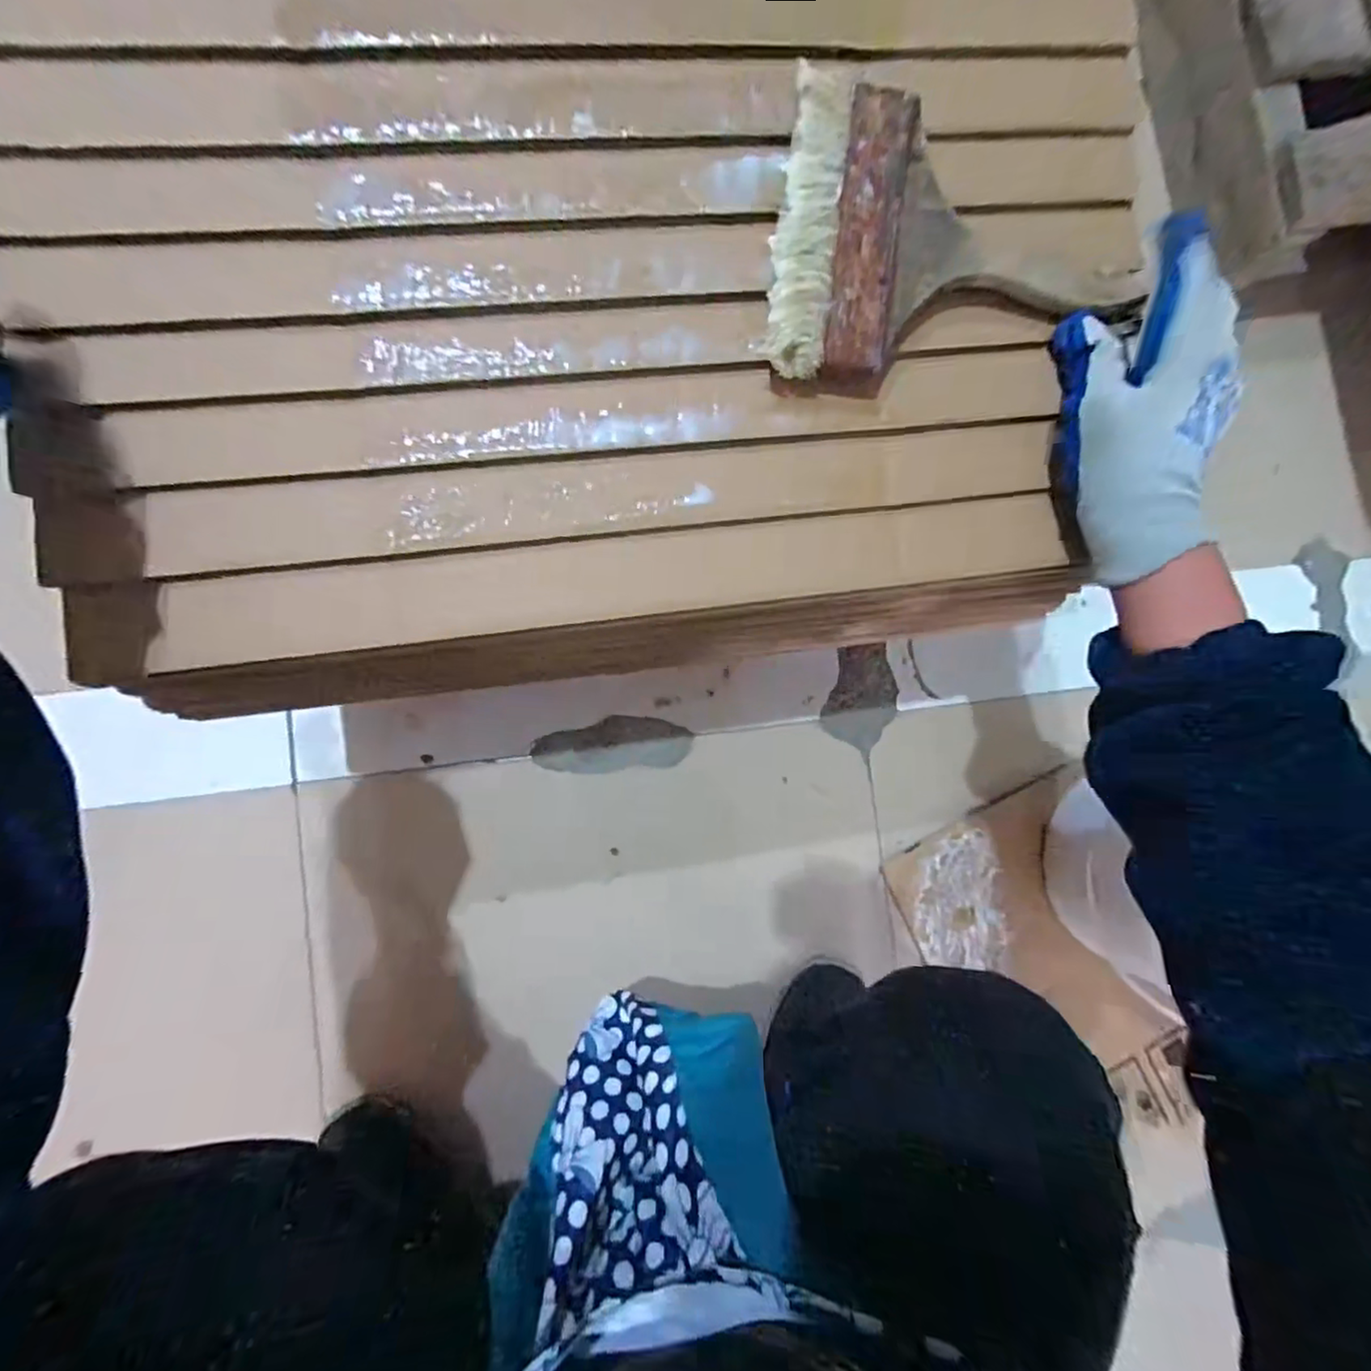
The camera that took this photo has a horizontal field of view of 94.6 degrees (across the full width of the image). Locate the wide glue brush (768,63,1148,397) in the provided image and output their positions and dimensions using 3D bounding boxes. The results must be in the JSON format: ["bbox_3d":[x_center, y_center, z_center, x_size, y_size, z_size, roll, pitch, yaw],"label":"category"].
[{"bbox_3d":[0.135,-0.211,0.312,0.183,0.031,0.127,5,86,-6],"label":"wide glue brush"}]

